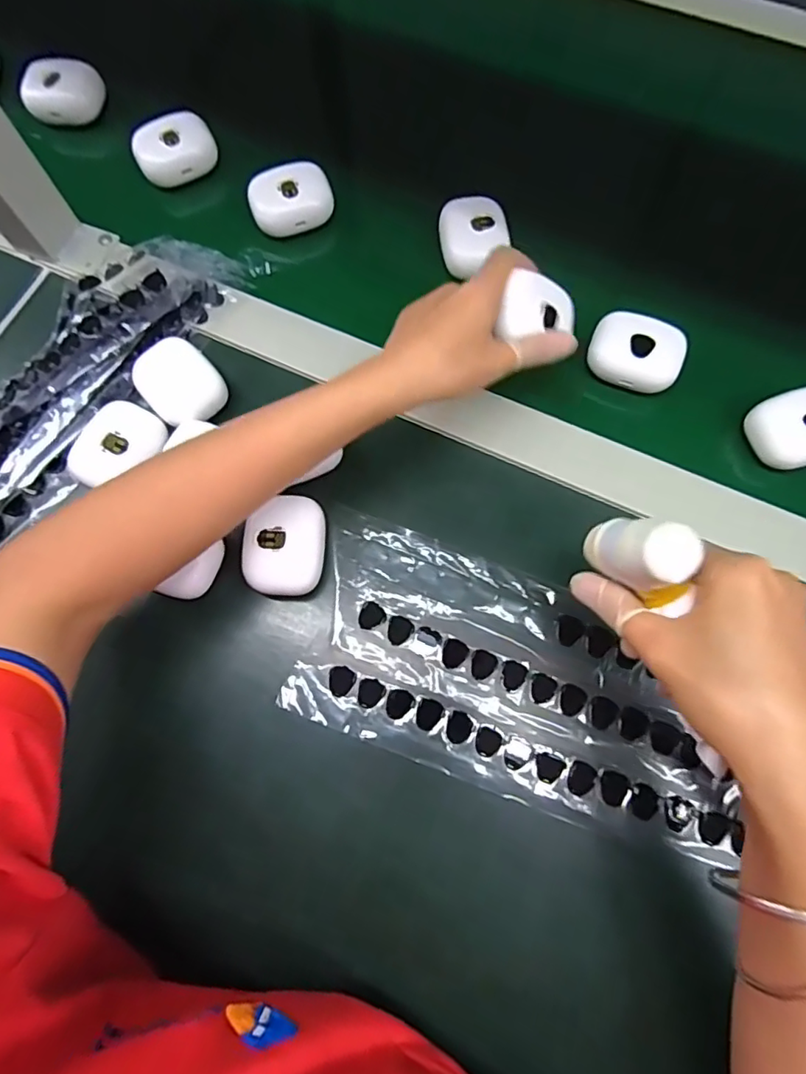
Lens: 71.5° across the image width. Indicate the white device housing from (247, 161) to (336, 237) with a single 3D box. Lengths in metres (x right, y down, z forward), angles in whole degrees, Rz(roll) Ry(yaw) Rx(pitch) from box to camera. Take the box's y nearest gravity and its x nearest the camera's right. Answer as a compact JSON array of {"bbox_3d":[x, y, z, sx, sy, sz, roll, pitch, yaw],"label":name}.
[{"bbox_3d":[-0.082,-0.249,0.412,0.060,0.023,0.039,-19,74,-4],"label":"white device housing"}]

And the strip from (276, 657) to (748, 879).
[{"bbox_3d":[0.119,0.148,0.307,0.393,0.005,0.034,19,75,7],"label":"strip"}]

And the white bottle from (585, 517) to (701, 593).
[{"bbox_3d":[0.098,0.006,0.239,0.024,0.049,0.025,-40,97,-10],"label":"white bottle"}]

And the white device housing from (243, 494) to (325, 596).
[{"bbox_3d":[-0.070,0.007,0.335,0.044,0.027,0.056,0,74,1],"label":"white device housing"}]

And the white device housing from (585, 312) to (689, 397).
[{"bbox_3d":[0.153,-0.121,0.367,0.058,0.020,0.044,21,75,7],"label":"white device housing"}]

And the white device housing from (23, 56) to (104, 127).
[{"bbox_3d":[-0.274,-0.360,0.453,0.055,0.026,0.040,5,74,3],"label":"white device housing"}]

